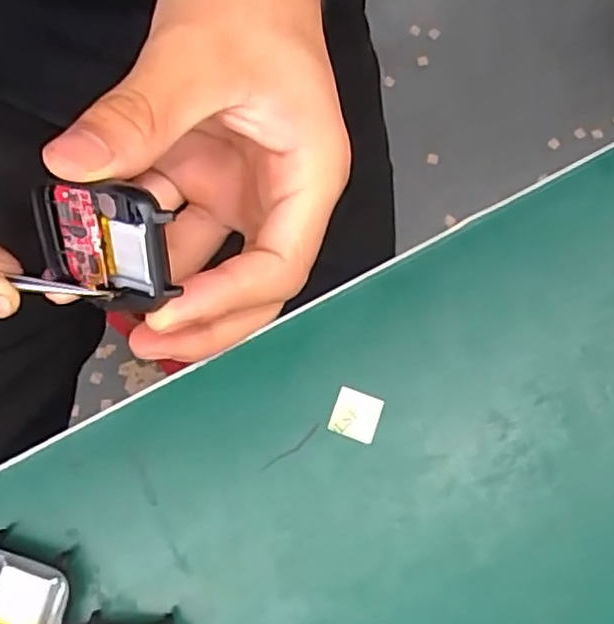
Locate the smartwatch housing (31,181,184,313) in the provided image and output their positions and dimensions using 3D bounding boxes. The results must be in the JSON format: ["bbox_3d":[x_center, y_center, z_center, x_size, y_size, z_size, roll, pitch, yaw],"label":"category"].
[{"bbox_3d":[-0.057,-0.019,0.190,0.047,0.039,0.008,10,34,27],"label":"smartwatch housing"}]

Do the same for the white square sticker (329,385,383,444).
[{"bbox_3d":[0.016,0.035,0.224,0.015,0.004,0.016,18,78,4],"label":"white square sticker"}]

